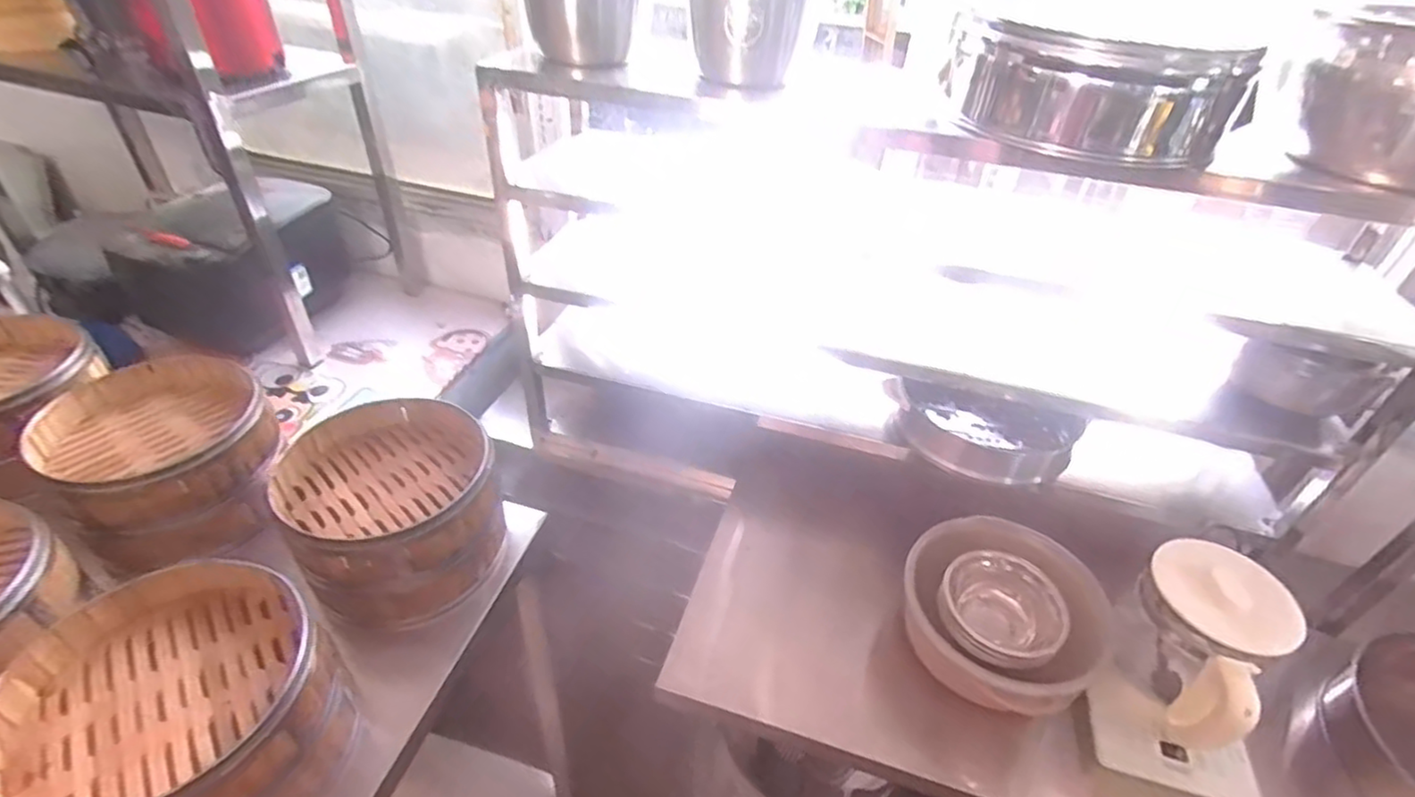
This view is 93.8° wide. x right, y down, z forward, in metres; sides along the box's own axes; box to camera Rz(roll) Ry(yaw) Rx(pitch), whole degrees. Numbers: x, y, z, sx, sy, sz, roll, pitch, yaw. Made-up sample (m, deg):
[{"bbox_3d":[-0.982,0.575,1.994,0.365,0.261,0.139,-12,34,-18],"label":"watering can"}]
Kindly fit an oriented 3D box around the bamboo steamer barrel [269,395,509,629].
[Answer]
[{"bbox_3d":[-0.334,0.115,0.719,0.206,0.123,0.219,-22,45,-29],"label":"bamboo steamer barrel"}]

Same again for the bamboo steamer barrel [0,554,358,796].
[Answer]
[{"bbox_3d":[-0.424,0.257,0.539,0.223,0.124,0.208,29,45,29],"label":"bamboo steamer barrel"}]

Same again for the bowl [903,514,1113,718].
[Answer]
[{"bbox_3d":[0.386,0.267,0.867,0.237,0.105,0.226,2,38,-2],"label":"bowl"}]

